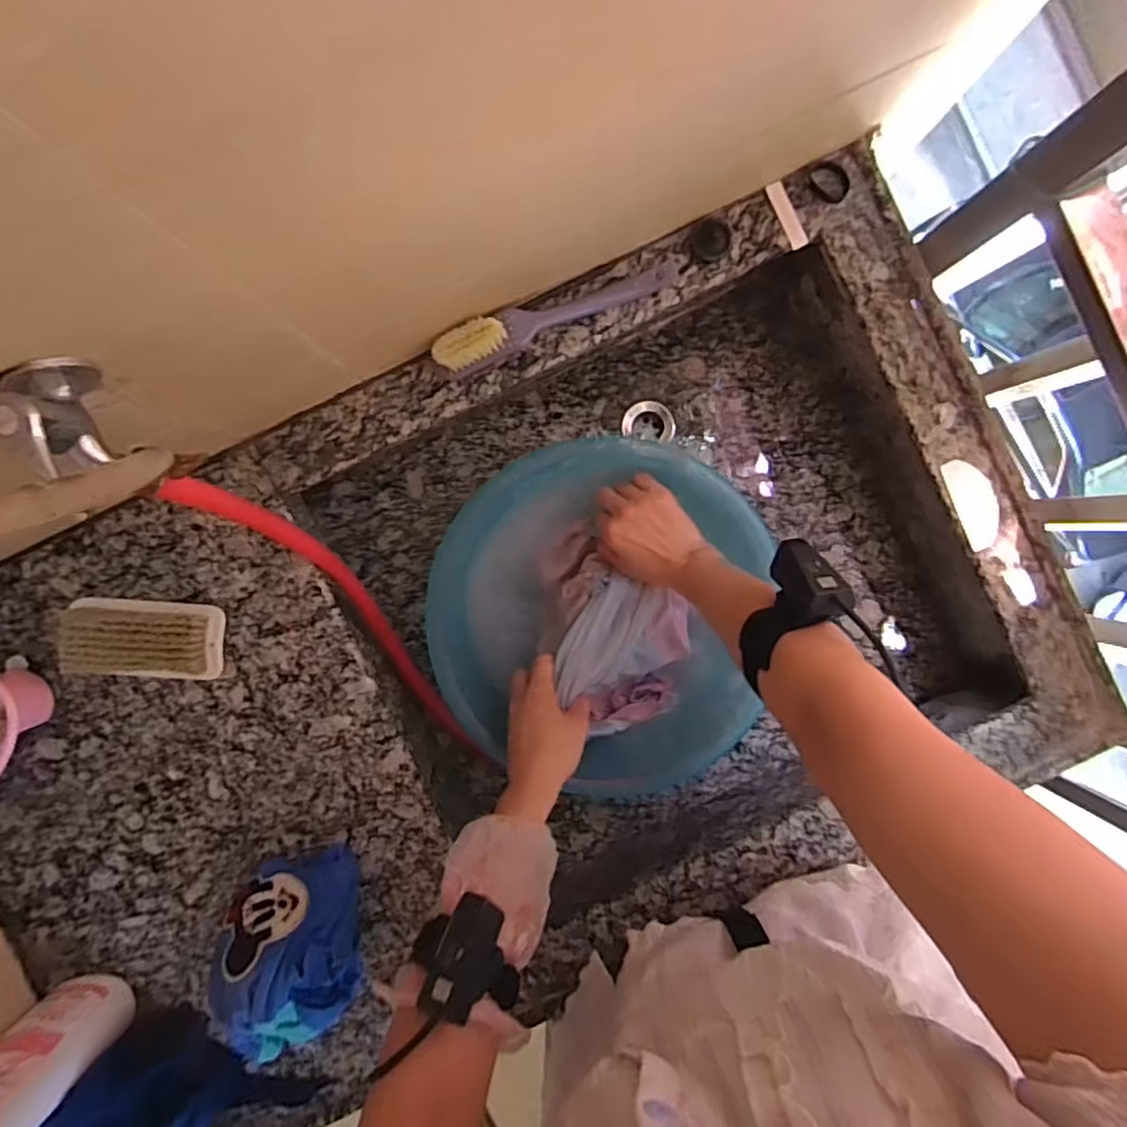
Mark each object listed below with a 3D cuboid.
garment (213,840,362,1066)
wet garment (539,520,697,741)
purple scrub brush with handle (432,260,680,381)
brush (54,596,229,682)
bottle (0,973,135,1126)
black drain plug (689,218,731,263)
[{"bbox_3d":[-0.231,0.334,0.570,0.099,0.103,0.152,0,92,-1],"label":"garment"},{"bbox_3d":[0.061,0.069,0.694,0.137,0.122,0.213,-11,94,0],"label":"wet garment"},{"bbox_3d":[-0.008,-0.219,0.581,0.225,0.044,0.030,-24,93,0],"label":"purple scrub brush with handle"},{"bbox_3d":[-0.375,0.071,0.594,0.131,0.042,0.069,1,92,-1],"label":"brush"},{"bbox_3d":[-0.429,0.407,0.518,0.065,0.209,0.068,-42,92,1],"label":"bottle"},{"bbox_3d":[0.132,-0.289,0.597,0.034,0.008,0.036,0,94,0],"label":"black drain plug"}]

